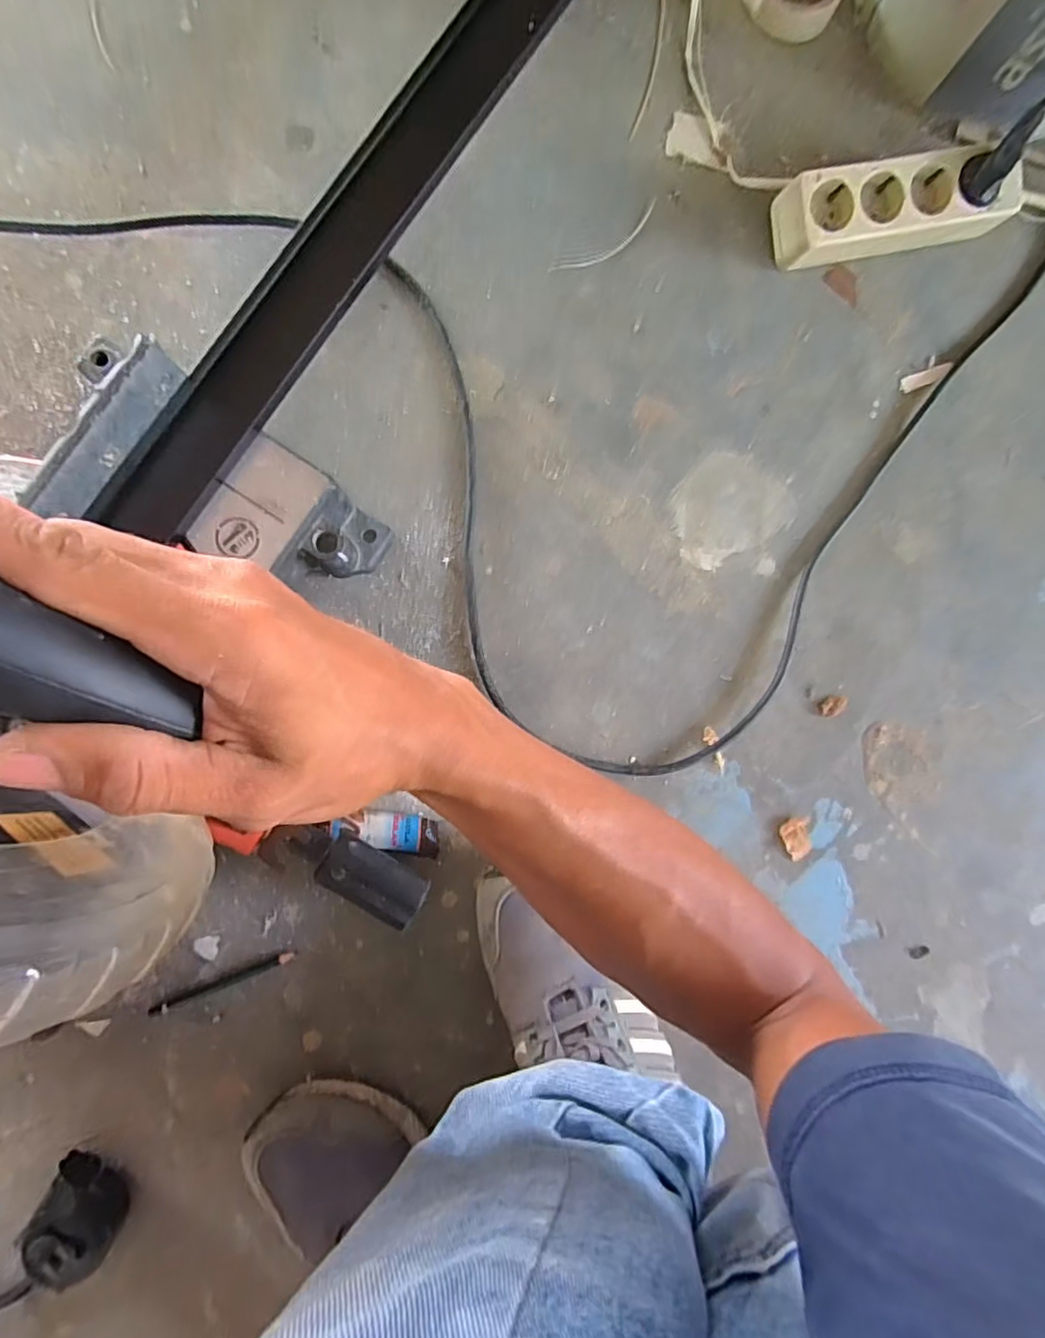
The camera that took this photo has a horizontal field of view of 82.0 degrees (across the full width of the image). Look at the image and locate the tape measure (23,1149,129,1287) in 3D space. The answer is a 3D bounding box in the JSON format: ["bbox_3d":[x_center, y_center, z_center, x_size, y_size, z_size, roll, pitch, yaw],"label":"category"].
[{"bbox_3d":[-0.312,0.384,0.426,0.056,0.041,0.067,25,86,-6],"label":"tape measure"}]

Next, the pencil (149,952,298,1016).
[{"bbox_3d":[-0.223,0.236,0.450,0.106,0.004,0.009,-20,92,-7],"label":"pencil"}]

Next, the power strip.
[{"bbox_3d":[0.310,-0.381,0.501,0.190,0.051,0.062,-15,91,-7],"label":"power strip"}]

